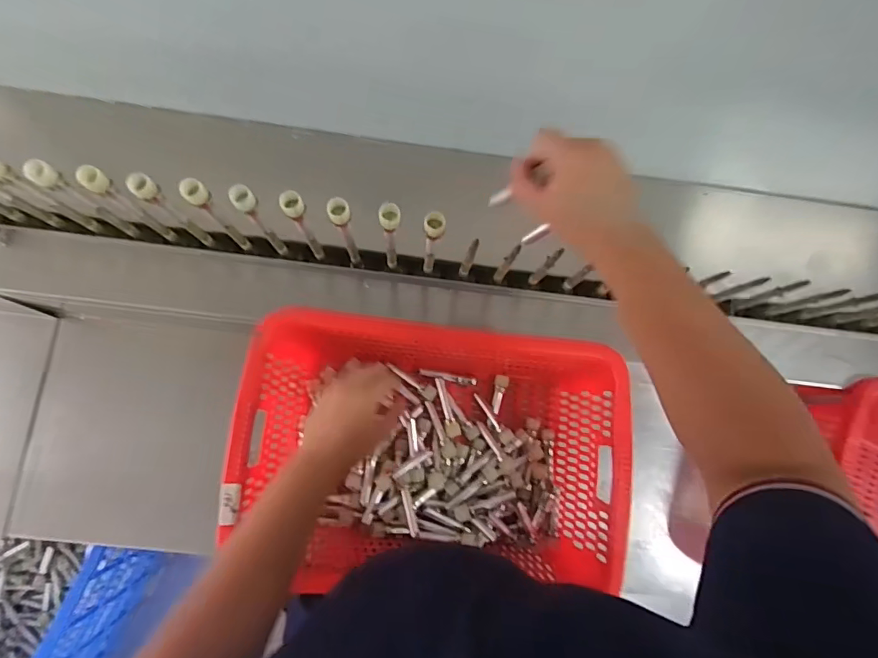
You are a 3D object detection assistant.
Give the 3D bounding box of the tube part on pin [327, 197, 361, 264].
[{"bbox_3d":[-0.114,-0.117,0.587,0.023,0.181,0.024,1,83,-5],"label":"tube part on pin"}]

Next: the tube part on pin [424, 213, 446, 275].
[{"bbox_3d":[-0.011,-0.102,0.590,0.022,0.176,0.026,11,82,-3],"label":"tube part on pin"}]

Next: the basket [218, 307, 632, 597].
[{"bbox_3d":[-0.010,0.166,0.709,0.523,0.178,0.322,9,82,-4],"label":"basket"}]

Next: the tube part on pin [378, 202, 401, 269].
[{"bbox_3d":[-0.060,-0.112,0.591,0.023,0.180,0.025,-4,83,-5],"label":"tube part on pin"}]

